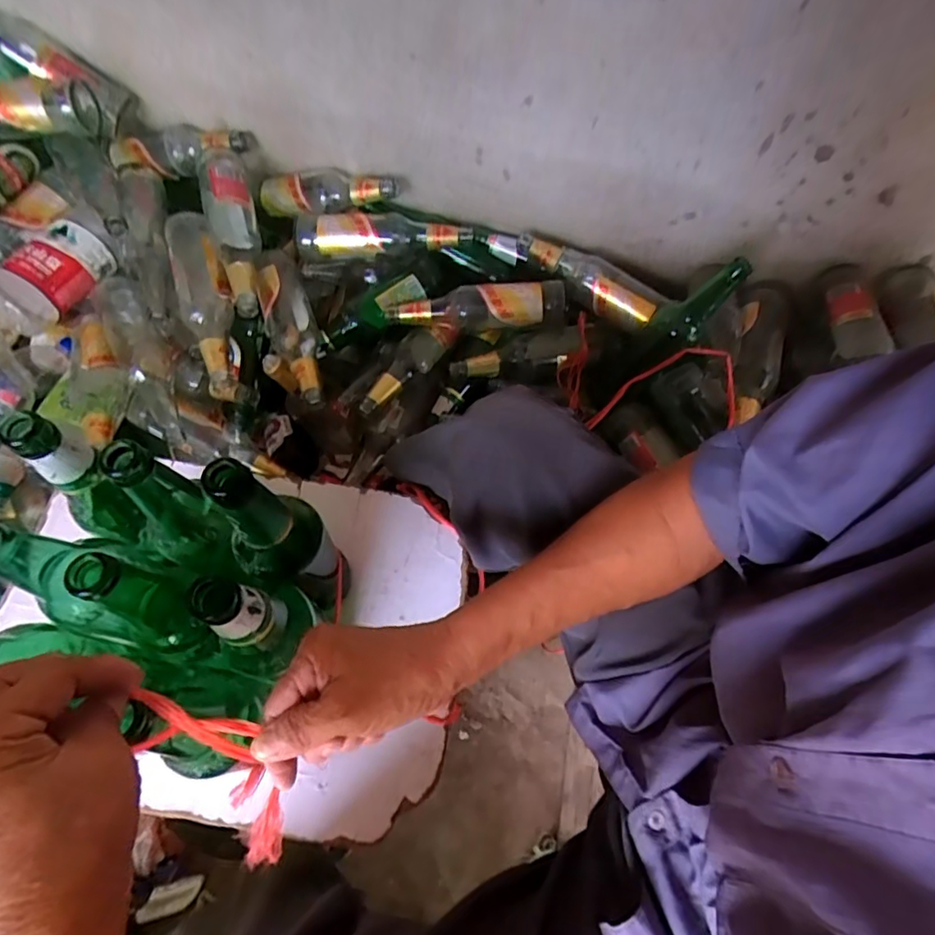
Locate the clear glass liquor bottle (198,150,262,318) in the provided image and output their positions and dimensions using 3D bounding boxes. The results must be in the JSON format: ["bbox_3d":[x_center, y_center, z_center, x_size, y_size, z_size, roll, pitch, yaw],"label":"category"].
[{"bbox_3d":[-0.330,-0.333,0.773,0.070,0.056,0.263,-13,81,-8],"label":"clear glass liquor bottle"}]

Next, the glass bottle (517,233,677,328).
[{"bbox_3d":[0.183,-0.284,0.822,0.236,0.060,0.065,38,70,14],"label":"glass bottle"}]

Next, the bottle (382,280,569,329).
[{"bbox_3d":[0.014,-0.232,0.799,0.258,0.072,0.055,3,66,-1],"label":"bottle"}]

